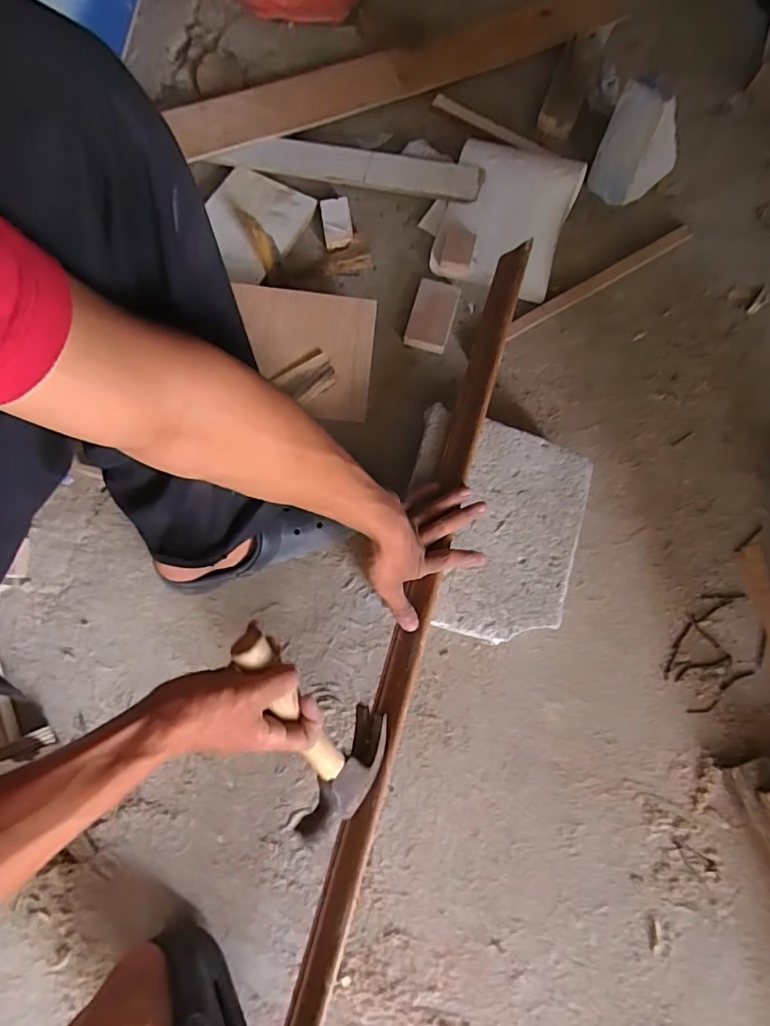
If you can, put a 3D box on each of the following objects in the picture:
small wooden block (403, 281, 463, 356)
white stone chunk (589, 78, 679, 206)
[{"bbox_3d":[0.065,-0.272,0.727,0.056,0.016,0.103,15,77,4],"label":"small wooden block"},{"bbox_3d":[0.354,-0.508,0.741,0.105,0.131,0.076,27,78,7],"label":"white stone chunk"}]

